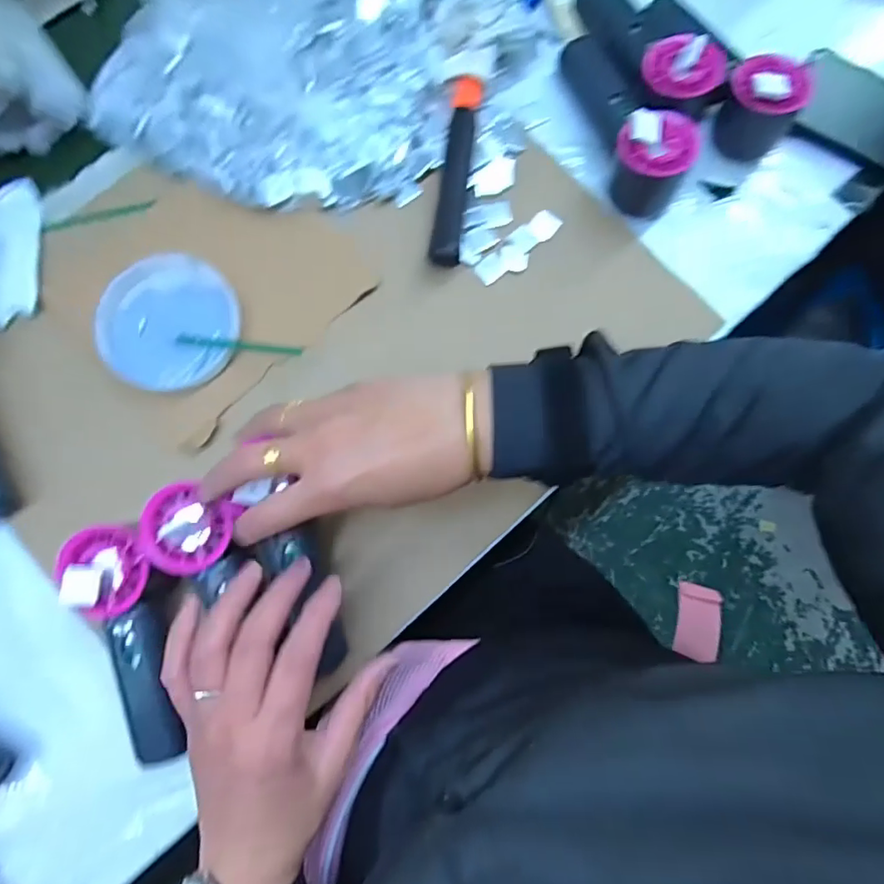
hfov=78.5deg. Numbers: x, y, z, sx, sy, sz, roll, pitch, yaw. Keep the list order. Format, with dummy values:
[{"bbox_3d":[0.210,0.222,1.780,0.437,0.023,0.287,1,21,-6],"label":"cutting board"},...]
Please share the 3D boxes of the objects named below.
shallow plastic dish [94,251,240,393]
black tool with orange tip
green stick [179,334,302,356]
[{"bbox_3d":[-0.206,-0.090,0.410,0.100,0.017,0.101,36,81,5],"label":"shallow plastic dish"},{"bbox_3d":[0.011,-0.215,0.430,0.023,0.015,0.152,8,80,0],"label":"black tool with orange tip"},{"bbox_3d":[-0.154,-0.074,0.410,0.092,0.007,0.008,4,80,0],"label":"green stick"}]

